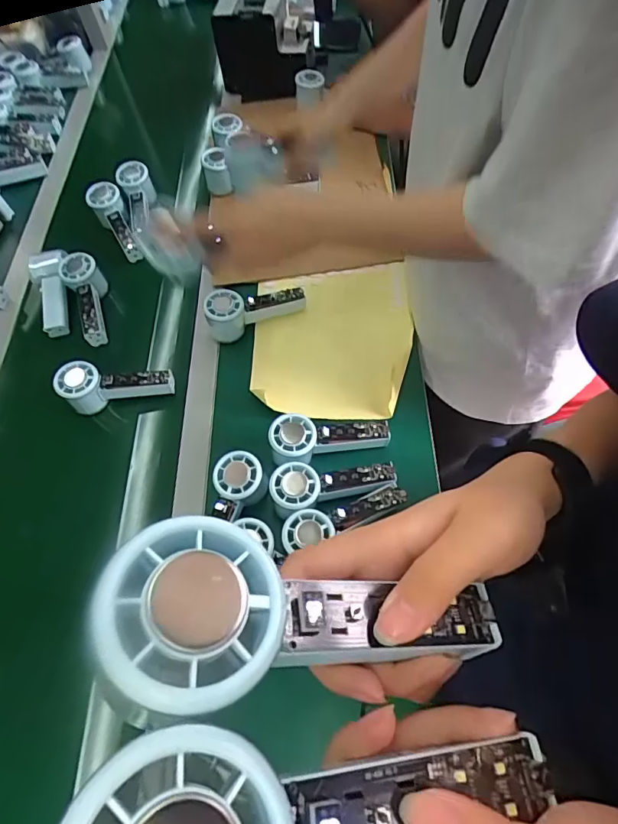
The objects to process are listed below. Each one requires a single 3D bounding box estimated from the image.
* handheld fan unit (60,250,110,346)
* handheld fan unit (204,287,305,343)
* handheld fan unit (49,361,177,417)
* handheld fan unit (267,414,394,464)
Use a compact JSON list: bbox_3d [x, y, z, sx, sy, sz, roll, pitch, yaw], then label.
[{"bbox_3d":[-0.348,-0.177,0.751,0.060,0.054,0.156,-16,75,-5],"label":"handheld fan unit"},{"bbox_3d":[-0.081,-0.159,0.703,0.155,0.059,0.049,-24,63,-9],"label":"handheld fan unit"},{"bbox_3d":[-0.268,-0.036,0.657,0.146,0.056,0.051,0,61,3],"label":"handheld fan unit"},{"bbox_3d":[0.026,0.035,0.597,0.151,0.029,0.061,-1,60,-13],"label":"handheld fan unit"}]

